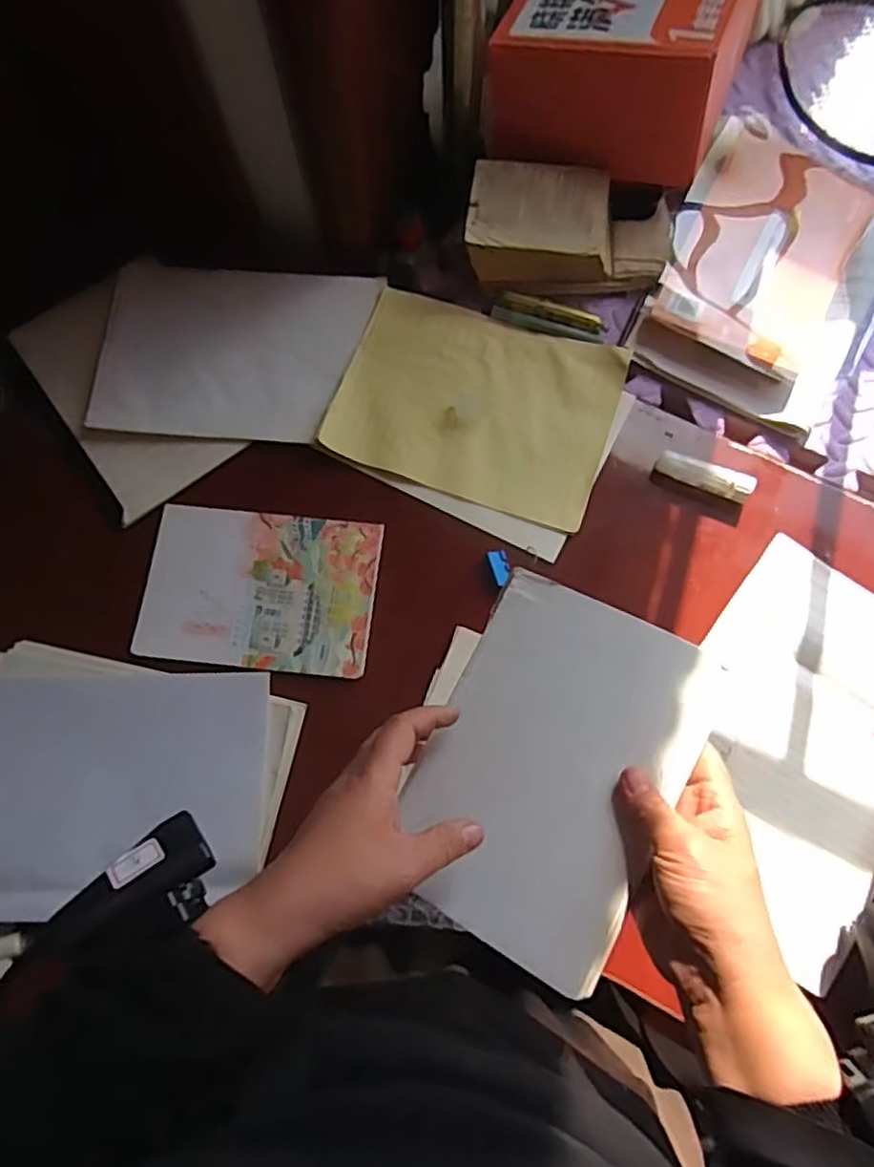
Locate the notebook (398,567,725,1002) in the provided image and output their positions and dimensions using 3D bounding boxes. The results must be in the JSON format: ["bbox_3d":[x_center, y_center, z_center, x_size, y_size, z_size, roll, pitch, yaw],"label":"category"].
[{"bbox_3d":[0.068,0.109,0.410,0.142,0.011,0.205,25,81,20],"label":"notebook"}]

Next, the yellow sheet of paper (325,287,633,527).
[{"bbox_3d":[0.037,-0.172,0.636,0.250,0.012,0.184,19,76,6],"label":"yellow sheet of paper"}]

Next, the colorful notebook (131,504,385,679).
[{"bbox_3d":[-0.155,0.005,0.599,0.199,0.005,0.139,5,75,3],"label":"colorful notebook"}]

